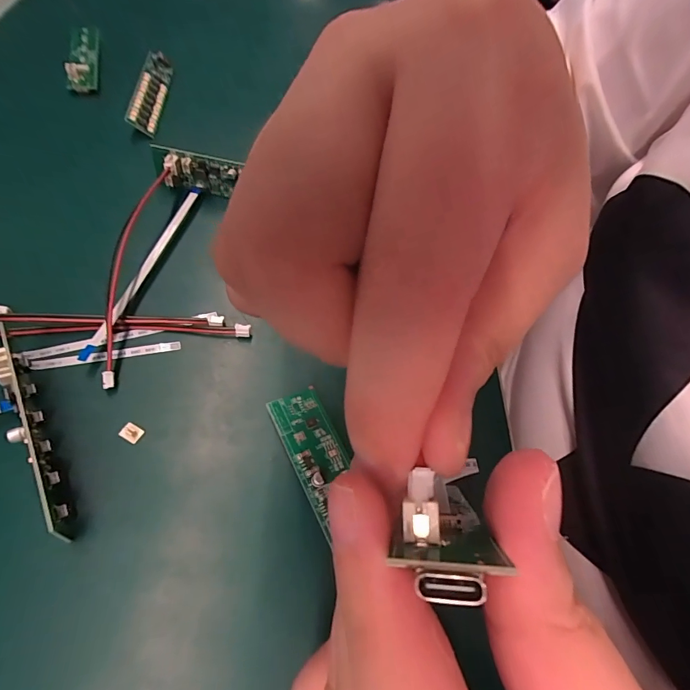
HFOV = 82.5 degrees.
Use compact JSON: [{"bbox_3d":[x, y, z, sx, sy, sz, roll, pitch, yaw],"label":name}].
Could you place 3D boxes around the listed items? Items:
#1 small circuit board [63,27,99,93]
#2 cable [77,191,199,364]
[{"bbox_3d":[-0.183,-0.204,0.275,0.015,0.012,0.079,-9,62,-13],"label":"small circuit board"},{"bbox_3d":[-0.097,-0.042,0.195,0.006,0.007,0.114,14,59,1],"label":"cable"}]

